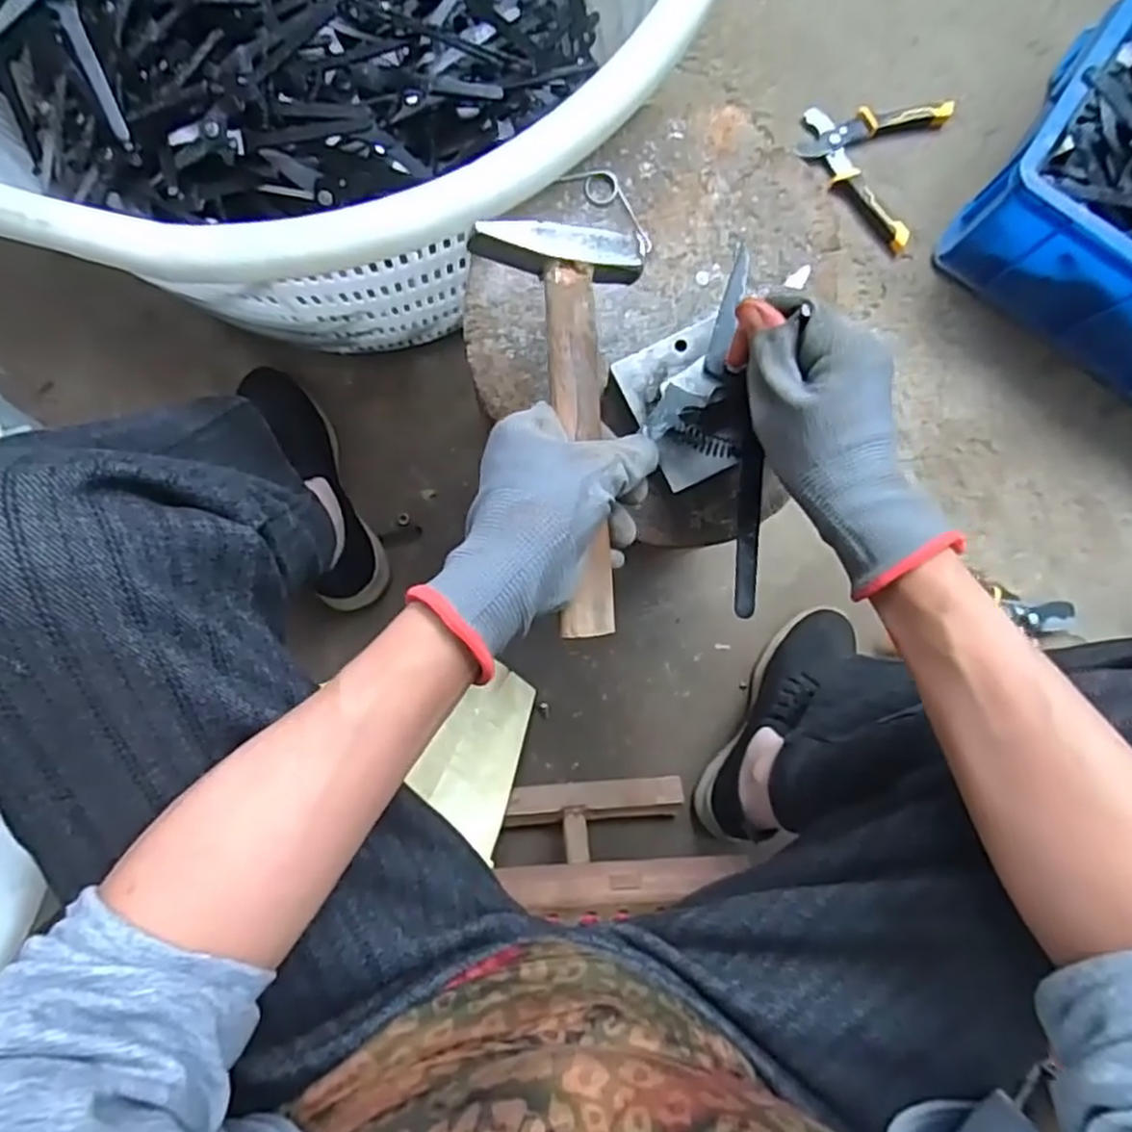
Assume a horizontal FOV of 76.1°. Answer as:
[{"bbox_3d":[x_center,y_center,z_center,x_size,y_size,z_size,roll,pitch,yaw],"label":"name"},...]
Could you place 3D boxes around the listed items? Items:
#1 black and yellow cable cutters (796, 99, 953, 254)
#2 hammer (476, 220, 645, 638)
[{"bbox_3d":[0.319,-0.438,0.772,0.143,0.023,0.164,22,85,-2],"label":"black and yellow cable cutters"},{"bbox_3d":[0.005,-0.071,0.354,0.078,0.025,0.208,-3,81,-4],"label":"hammer"}]

